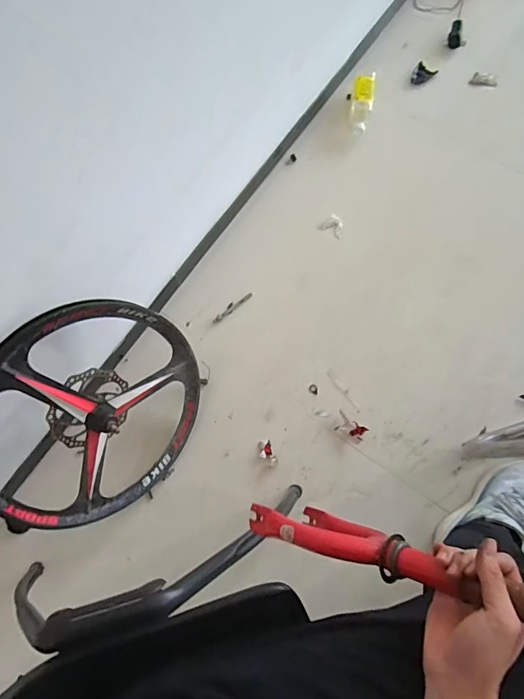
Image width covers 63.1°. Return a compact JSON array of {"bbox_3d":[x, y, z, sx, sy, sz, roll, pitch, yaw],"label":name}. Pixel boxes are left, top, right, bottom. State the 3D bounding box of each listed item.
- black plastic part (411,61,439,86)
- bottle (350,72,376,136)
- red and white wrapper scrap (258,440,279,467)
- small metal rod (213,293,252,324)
[{"bbox_3d":[0.428,-0.728,1.134,0.053,0.019,0.059,32,79,8],"label":"black plastic part"},{"bbox_3d":[0.251,-0.624,1.079,0.058,0.045,0.162,10,77,4],"label":"bottle"},{"bbox_3d":[0.013,0.224,0.916,0.031,0.004,0.058,-23,77,-4],"label":"red and white wrapper scrap"},{"bbox_3d":[-0.069,-0.098,0.999,0.108,0.004,0.019,-40,79,-8],"label":"small metal rod"}]

